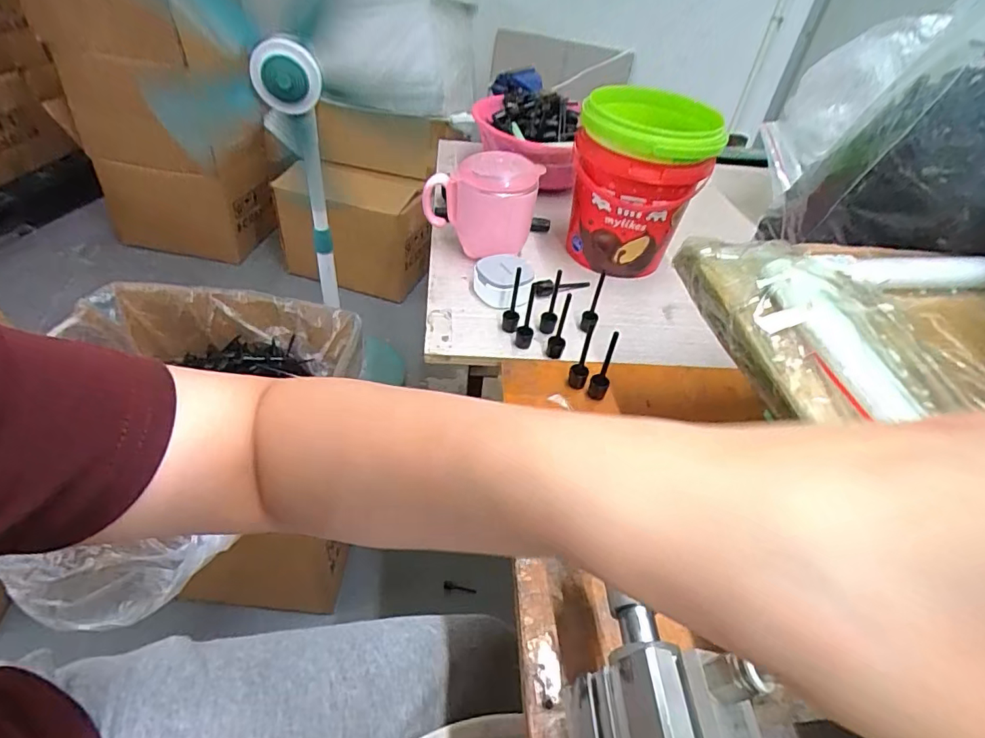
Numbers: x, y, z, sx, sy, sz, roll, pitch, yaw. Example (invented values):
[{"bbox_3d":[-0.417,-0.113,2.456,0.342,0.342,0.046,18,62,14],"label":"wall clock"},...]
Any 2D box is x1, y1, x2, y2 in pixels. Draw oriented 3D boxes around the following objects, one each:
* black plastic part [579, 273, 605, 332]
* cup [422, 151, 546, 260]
[{"bbox_3d":[0.092,-0.062,0.467,0.014,0.059,0.012,18,44,10],"label":"black plastic part"},{"bbox_3d":[-0.013,-0.166,0.539,0.112,0.112,0.072,11,44,4],"label":"cup"}]

